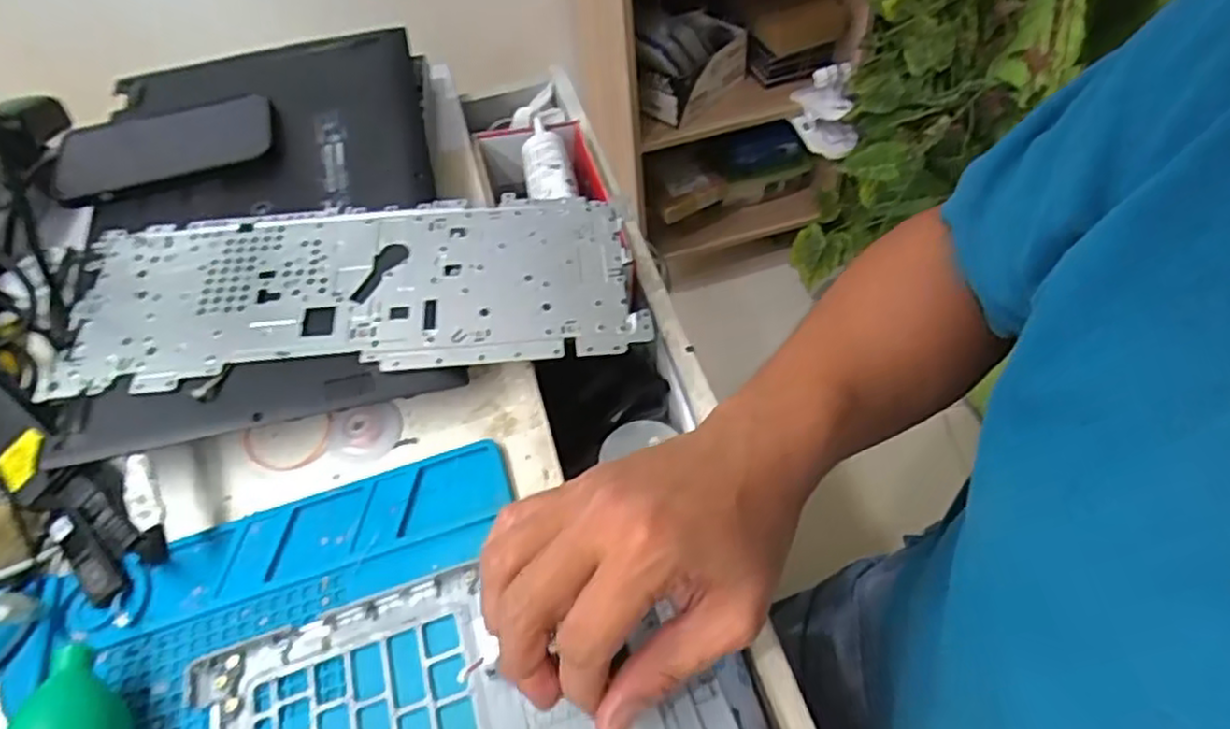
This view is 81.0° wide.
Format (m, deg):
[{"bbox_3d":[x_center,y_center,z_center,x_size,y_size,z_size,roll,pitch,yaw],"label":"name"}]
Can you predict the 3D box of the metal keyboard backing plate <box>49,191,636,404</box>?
[{"bbox_3d":[-0.164,-0.050,0.454,0.345,0.008,0.131,-7,52,1],"label":"metal keyboard backing plate"}]

